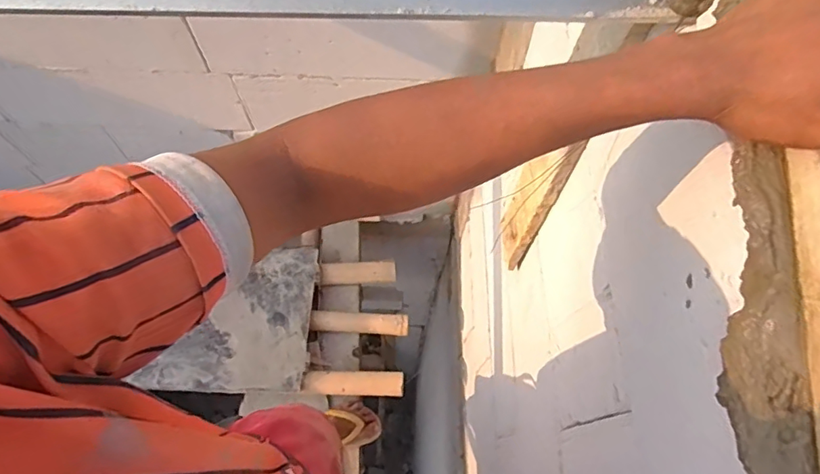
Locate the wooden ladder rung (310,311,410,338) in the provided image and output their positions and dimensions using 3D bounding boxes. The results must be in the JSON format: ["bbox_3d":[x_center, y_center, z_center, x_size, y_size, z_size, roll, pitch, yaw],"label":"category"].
[{"bbox_3d":[-0.139,0.235,1.402,0.264,0.029,0.057,4,65,1],"label":"wooden ladder rung"}]

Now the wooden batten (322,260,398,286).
[{"bbox_3d":[-0.148,0.100,1.475,0.219,0.032,0.073,-4,65,-3],"label":"wooden batten"}]

